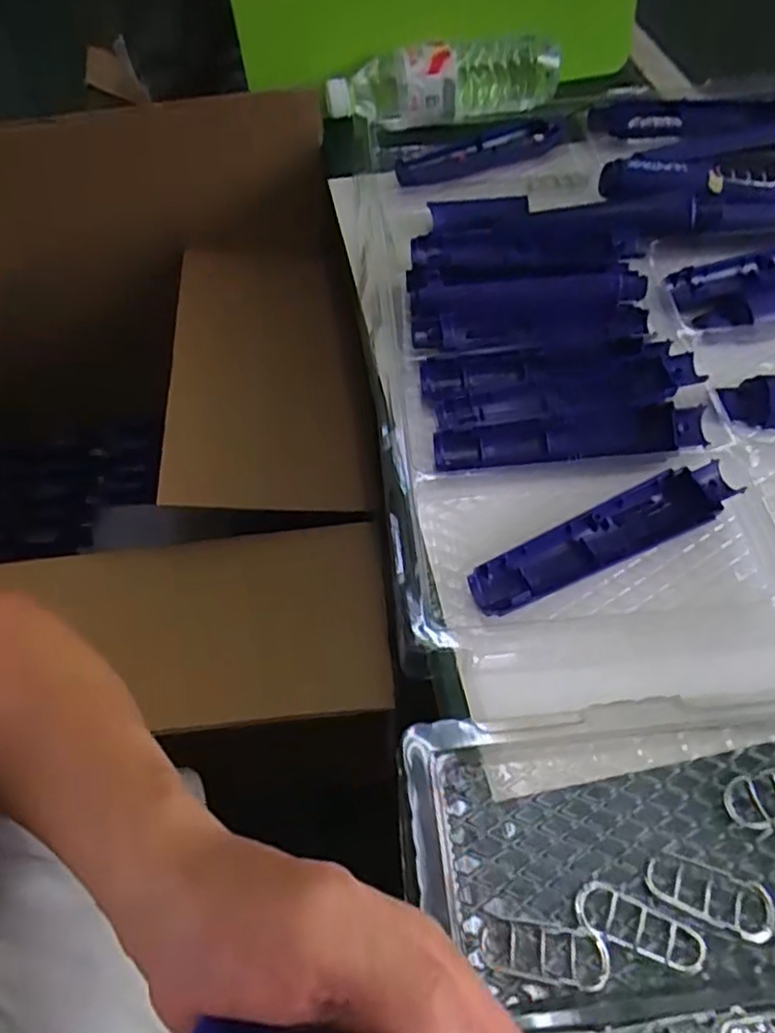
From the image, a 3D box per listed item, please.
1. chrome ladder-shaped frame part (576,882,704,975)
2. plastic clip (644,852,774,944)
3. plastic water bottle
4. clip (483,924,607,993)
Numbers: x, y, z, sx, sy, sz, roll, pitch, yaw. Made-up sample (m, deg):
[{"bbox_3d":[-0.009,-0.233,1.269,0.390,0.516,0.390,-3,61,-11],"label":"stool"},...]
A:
[{"bbox_3d":[0.108,0.176,0.290,0.055,0.010,0.020,18,59,14],"label":"chrome ladder-shaped frame part"},{"bbox_3d":[0.141,0.165,0.295,0.053,0.008,0.024,17,59,14],"label":"plastic clip"},{"bbox_3d":[0.057,-0.436,0.684,0.234,0.062,0.072,-3,56,1],"label":"plastic water bottle"},{"bbox_3d":[0.066,0.184,0.284,0.052,0.011,0.021,4,56,6],"label":"clip"}]

